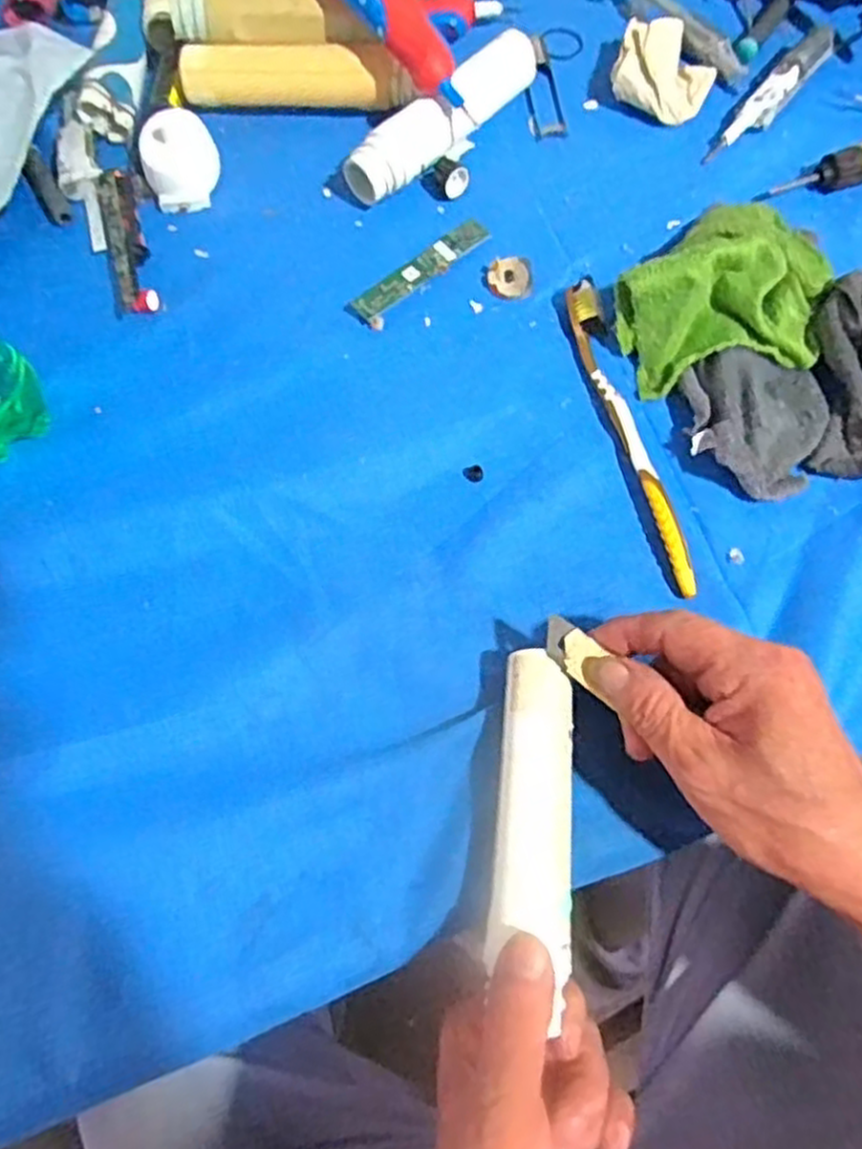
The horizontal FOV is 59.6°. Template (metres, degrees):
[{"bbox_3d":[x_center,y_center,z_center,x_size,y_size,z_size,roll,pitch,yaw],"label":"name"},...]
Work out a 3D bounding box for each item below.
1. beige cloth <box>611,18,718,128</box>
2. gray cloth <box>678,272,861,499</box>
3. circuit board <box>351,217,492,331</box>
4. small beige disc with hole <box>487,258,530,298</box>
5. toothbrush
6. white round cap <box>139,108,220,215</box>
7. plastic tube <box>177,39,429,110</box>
[{"bbox_3d":[0.151,-0.324,0.484,0.063,0.024,0.068,23,73,9],"label":"beige cloth"},{"bbox_3d":[0.210,-0.098,0.385,0.153,0.040,0.098,-29,73,-8],"label":"gray cloth"},{"bbox_3d":[-0.005,-0.179,0.442,0.093,0.008,0.020,-44,75,-12],"label":"circuit board"},{"bbox_3d":[0.045,-0.172,0.437,0.023,0.006,0.023,0,71,1],"label":"small beige disc with hole"},{"bbox_3d":[0.104,-0.076,0.396,0.016,0.013,0.183,-14,71,-3],"label":"toothbrush"},{"bbox_3d":[-0.155,-0.257,0.467,0.043,0.025,0.054,-14,71,-4],"label":"white round cap"},{"bbox_3d":[-0.085,-0.316,0.480,0.147,0.033,0.029,4,71,3],"label":"plastic tube"}]

